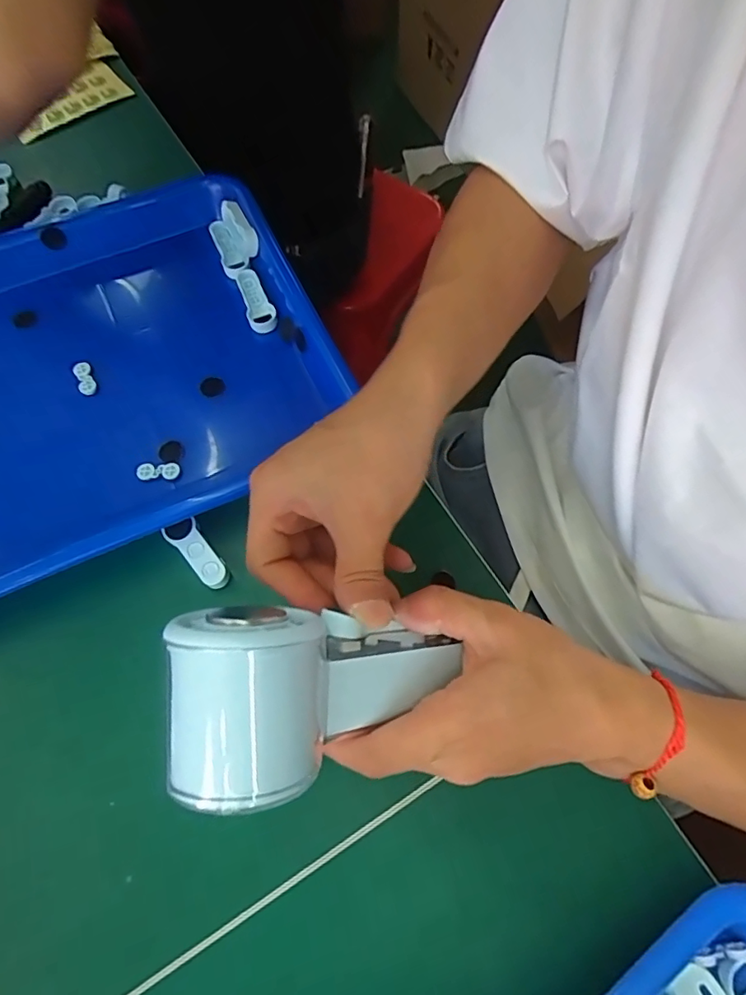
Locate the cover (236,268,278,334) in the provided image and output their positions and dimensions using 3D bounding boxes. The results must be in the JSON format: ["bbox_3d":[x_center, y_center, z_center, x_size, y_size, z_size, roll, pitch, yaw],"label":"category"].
[{"bbox_3d":[-0.080,-0.134,0.360,0.018,0.011,0.049,-20,69,-7],"label":"cover"}]

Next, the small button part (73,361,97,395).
[{"bbox_3d":[-0.183,-0.075,0.336,0.011,0.007,0.022,-23,70,-8],"label":"small button part"}]

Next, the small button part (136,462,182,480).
[{"bbox_3d":[-0.127,-0.016,0.313,0.025,0.005,0.009,-3,68,-1],"label":"small button part"}]

